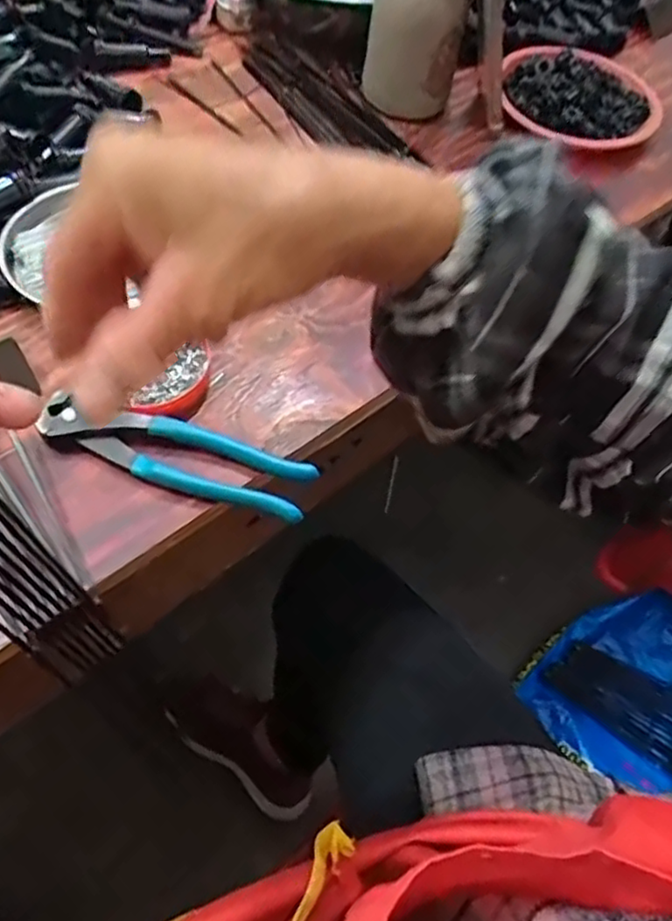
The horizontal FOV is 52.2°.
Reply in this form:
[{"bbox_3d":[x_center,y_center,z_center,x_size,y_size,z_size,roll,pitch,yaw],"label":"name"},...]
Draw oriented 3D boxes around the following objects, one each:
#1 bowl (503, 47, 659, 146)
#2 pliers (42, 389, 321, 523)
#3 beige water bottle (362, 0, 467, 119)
[{"bbox_3d":[0.227,-0.335,0.650,0.159,0.046,0.143,-9,59,-9],"label":"bowl"},{"bbox_3d":[-0.095,-0.004,0.403,0.163,0.015,0.037,16,58,7],"label":"pliers"},{"bbox_3d":[0.068,-0.377,0.586,0.081,0.143,0.062,7,57,1],"label":"beige water bottle"}]

